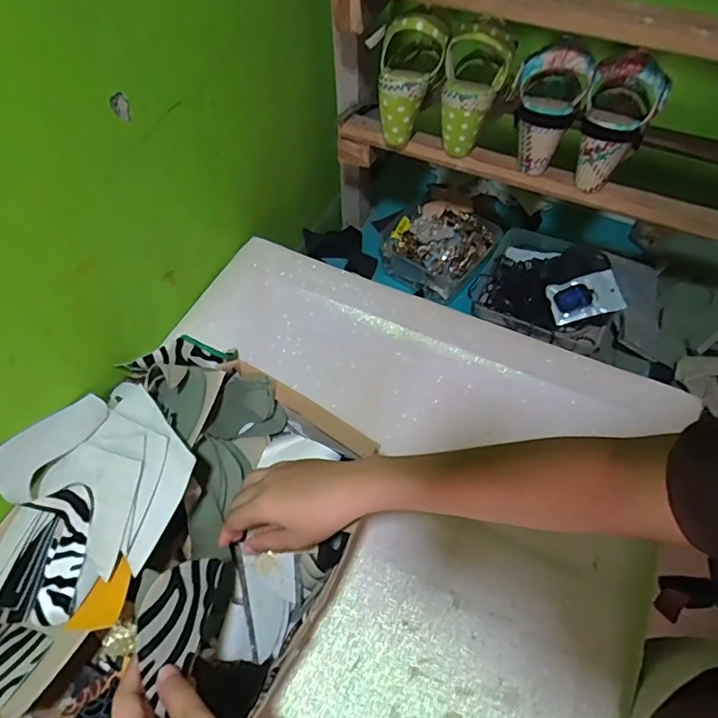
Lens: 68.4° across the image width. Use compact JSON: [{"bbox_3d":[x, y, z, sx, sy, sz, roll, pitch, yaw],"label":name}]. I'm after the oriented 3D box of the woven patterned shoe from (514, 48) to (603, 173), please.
[{"bbox_3d":[0.225,-0.299,0.632,0.082,0.132,0.085,19,57,12],"label":"woven patterned shoe"}]

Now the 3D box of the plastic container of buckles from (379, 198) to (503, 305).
[{"bbox_3d":[0.138,-0.188,0.897,0.163,0.072,0.157,28,60,18],"label":"plastic container of buckles"}]

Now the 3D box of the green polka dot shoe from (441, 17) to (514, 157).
[{"bbox_3d":[0.134,-0.327,0.650,0.082,0.153,0.065,19,35,8],"label":"green polka dot shoe"}]

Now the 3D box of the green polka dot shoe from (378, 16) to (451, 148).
[{"bbox_3d":[0.066,-0.355,0.668,0.080,0.137,0.084,6,56,4],"label":"green polka dot shoe"}]

